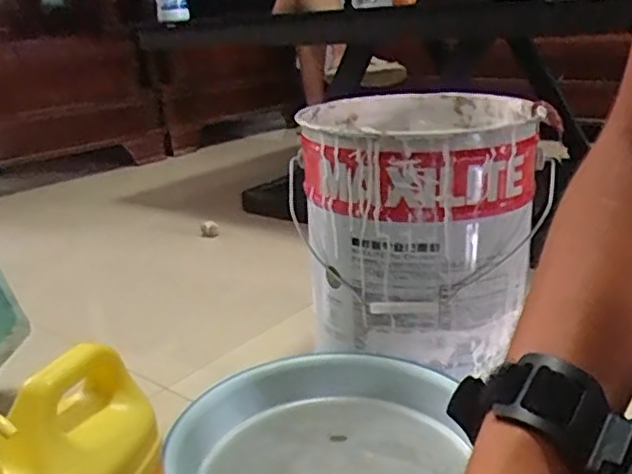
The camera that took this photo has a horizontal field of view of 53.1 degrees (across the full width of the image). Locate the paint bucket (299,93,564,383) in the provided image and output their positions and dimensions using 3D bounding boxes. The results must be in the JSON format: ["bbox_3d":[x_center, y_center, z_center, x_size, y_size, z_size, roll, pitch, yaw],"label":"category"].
[{"bbox_3d":[0.129,-0.026,0.817,0.278,0.269,0.286,-2,19,1],"label":"paint bucket"}]

